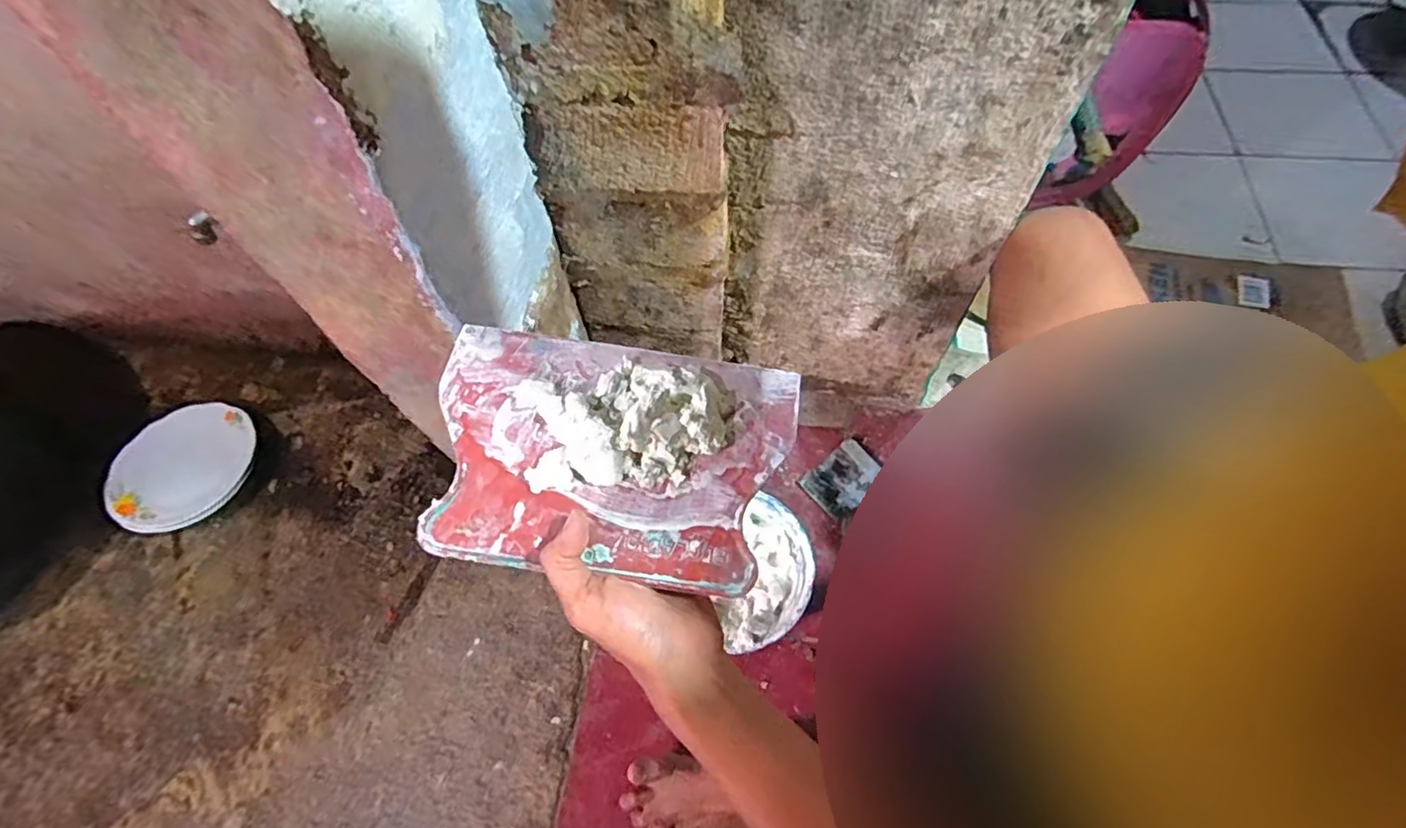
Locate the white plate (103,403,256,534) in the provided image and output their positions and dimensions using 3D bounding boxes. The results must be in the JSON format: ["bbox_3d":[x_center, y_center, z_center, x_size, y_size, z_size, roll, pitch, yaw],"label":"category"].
[{"bbox_3d":[-0.798,0.080,0.928,0.169,0.042,0.203,15,63,10],"label":"white plate"}]

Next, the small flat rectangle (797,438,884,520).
[{"bbox_3d":[0.199,0.087,0.834,0.110,0.007,0.076,-37,66,-17],"label":"small flat rectangle"}]

